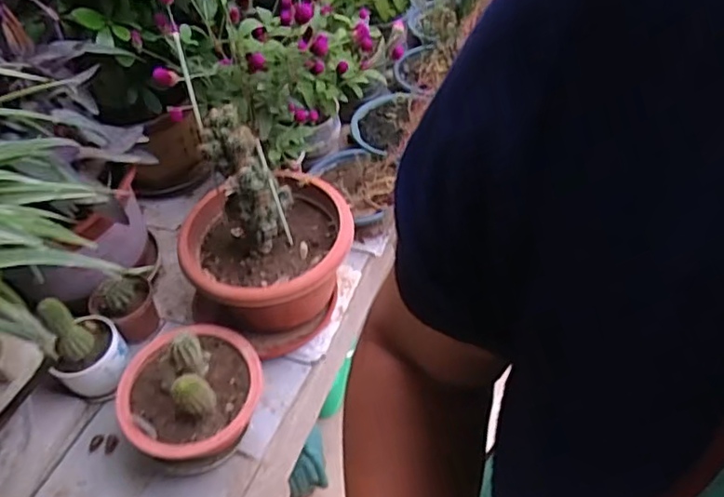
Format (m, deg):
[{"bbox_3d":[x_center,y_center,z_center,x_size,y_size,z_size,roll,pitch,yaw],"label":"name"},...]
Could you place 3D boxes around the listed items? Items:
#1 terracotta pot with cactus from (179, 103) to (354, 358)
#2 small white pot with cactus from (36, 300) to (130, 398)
[{"bbox_3d":[-0.156,-0.035,0.975,0.264,0.354,0.240,-6,49,7],"label":"terracotta pot with cactus"},{"bbox_3d":[-0.432,0.147,0.963,0.098,0.148,0.092,-6,49,7],"label":"small white pot with cactus"}]

